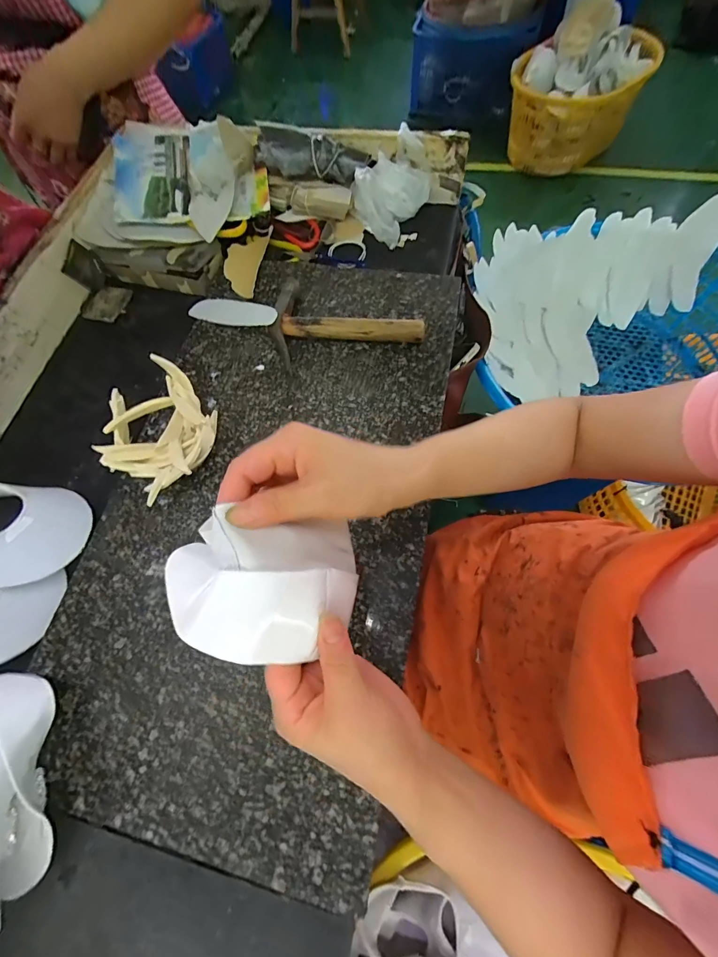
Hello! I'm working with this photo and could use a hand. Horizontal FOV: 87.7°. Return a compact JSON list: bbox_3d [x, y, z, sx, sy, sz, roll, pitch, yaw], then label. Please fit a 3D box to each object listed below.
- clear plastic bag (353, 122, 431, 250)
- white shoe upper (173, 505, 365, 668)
[{"bbox_3d":[0.035,-0.402,0.533,0.100,0.088,0.147,23,72,11],"label":"clear plastic bag"},{"bbox_3d":[-0.066,0.067,0.238,0.123,0.060,0.089,-5,69,1],"label":"white shoe upper"}]

